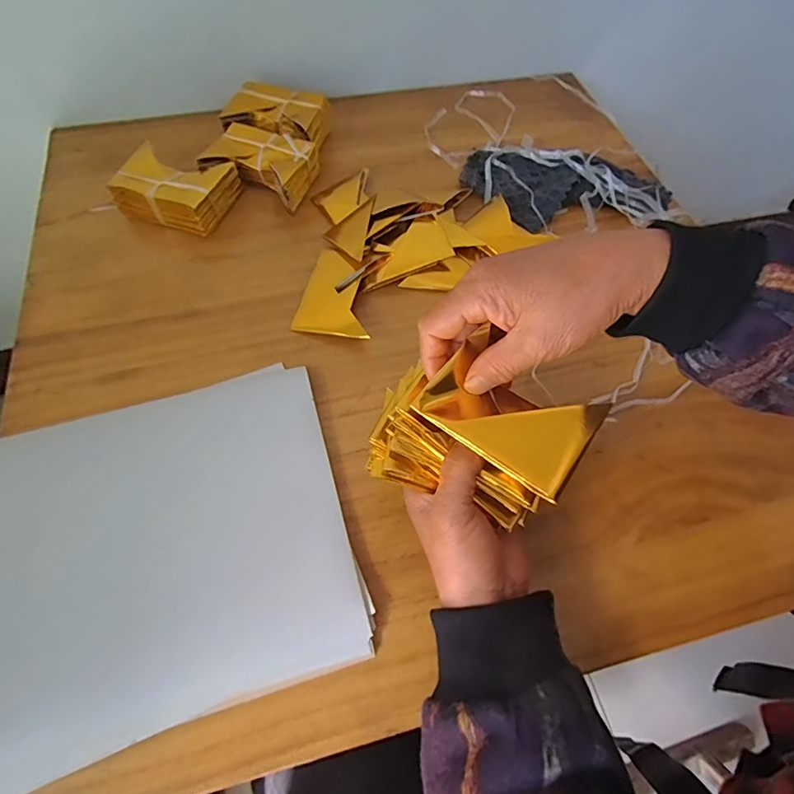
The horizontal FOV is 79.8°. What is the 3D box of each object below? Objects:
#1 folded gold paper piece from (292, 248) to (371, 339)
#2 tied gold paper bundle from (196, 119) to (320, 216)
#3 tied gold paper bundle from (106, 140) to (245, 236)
[{"bbox_3d":[-0.051,-0.093,0.438,0.069,0.018,0.090,14,62,7],"label":"folded gold paper piece"},{"bbox_3d":[-0.141,-0.246,0.505,0.108,0.041,0.077,17,62,9],"label":"tied gold paper bundle"},{"bbox_3d":[-0.223,-0.210,0.482,0.107,0.042,0.079,13,62,6],"label":"tied gold paper bundle"}]

